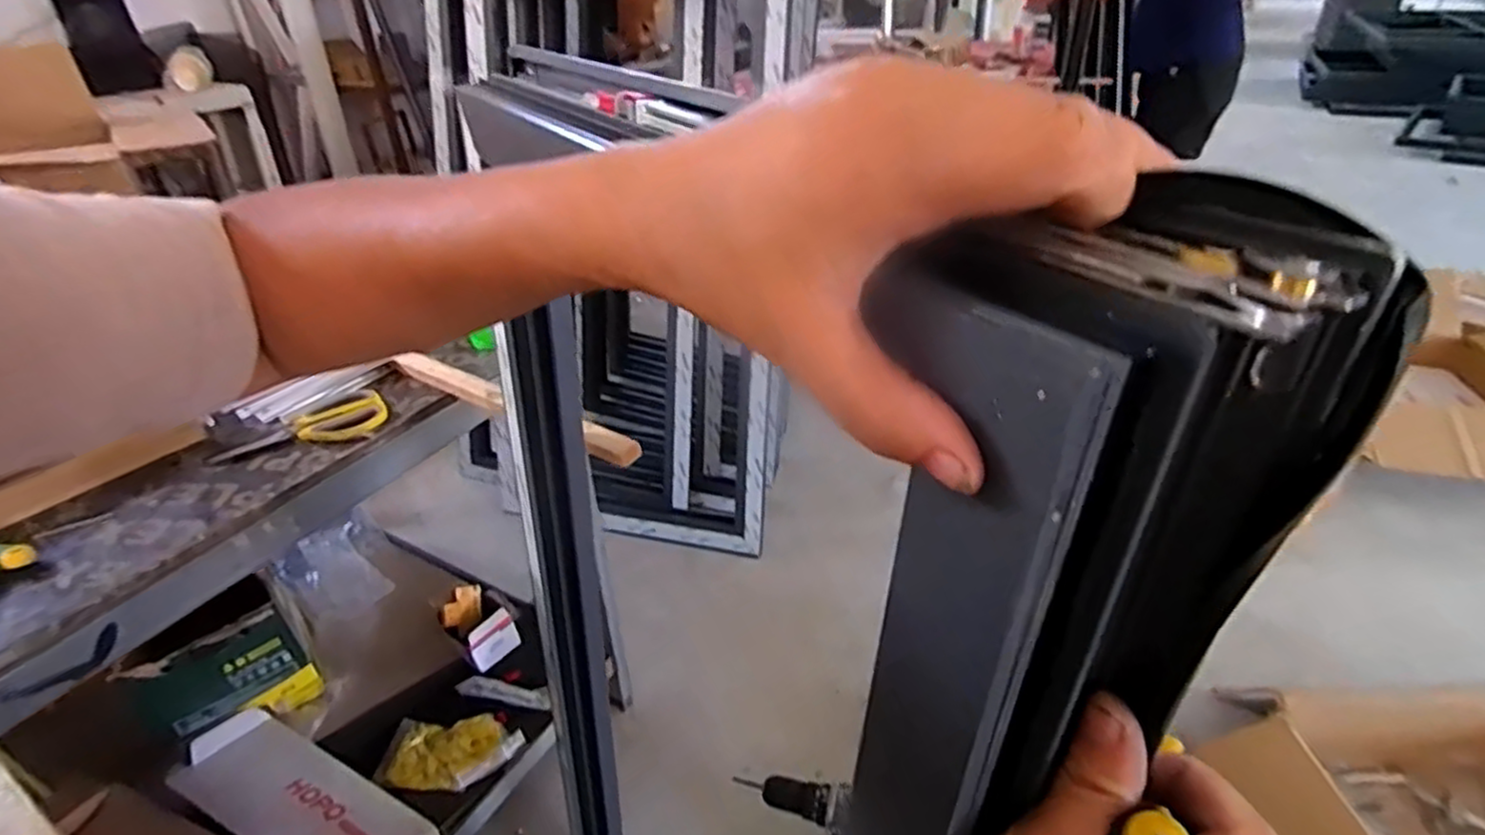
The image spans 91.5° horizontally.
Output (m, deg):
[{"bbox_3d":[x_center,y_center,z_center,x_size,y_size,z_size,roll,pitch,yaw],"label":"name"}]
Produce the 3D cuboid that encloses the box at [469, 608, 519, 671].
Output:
[{"bbox_3d":[-0.463,0.409,1.345,0.023,0.101,0.098,19,39,29],"label":"box"}]

